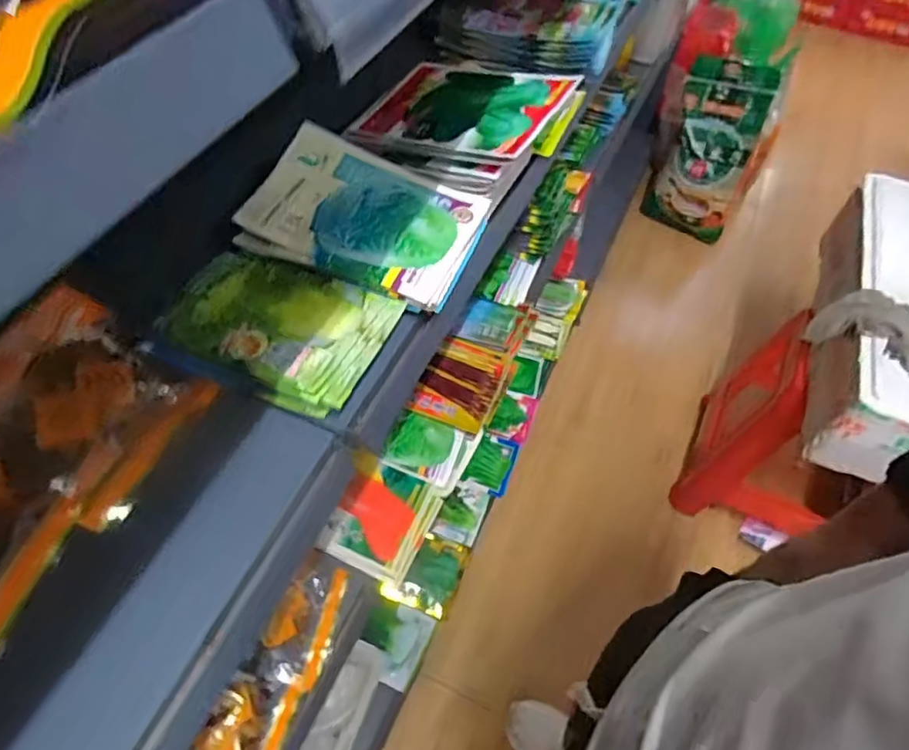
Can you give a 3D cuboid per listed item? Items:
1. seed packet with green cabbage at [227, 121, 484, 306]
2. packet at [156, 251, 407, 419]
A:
[{"bbox_3d":[-0.080,-0.147,0.531,0.192,0.019,0.128,23,61,11],"label":"seed packet with green cabbage"},{"bbox_3d":[-0.144,-0.046,0.484,0.178,0.027,0.121,23,58,12],"label":"packet"}]

